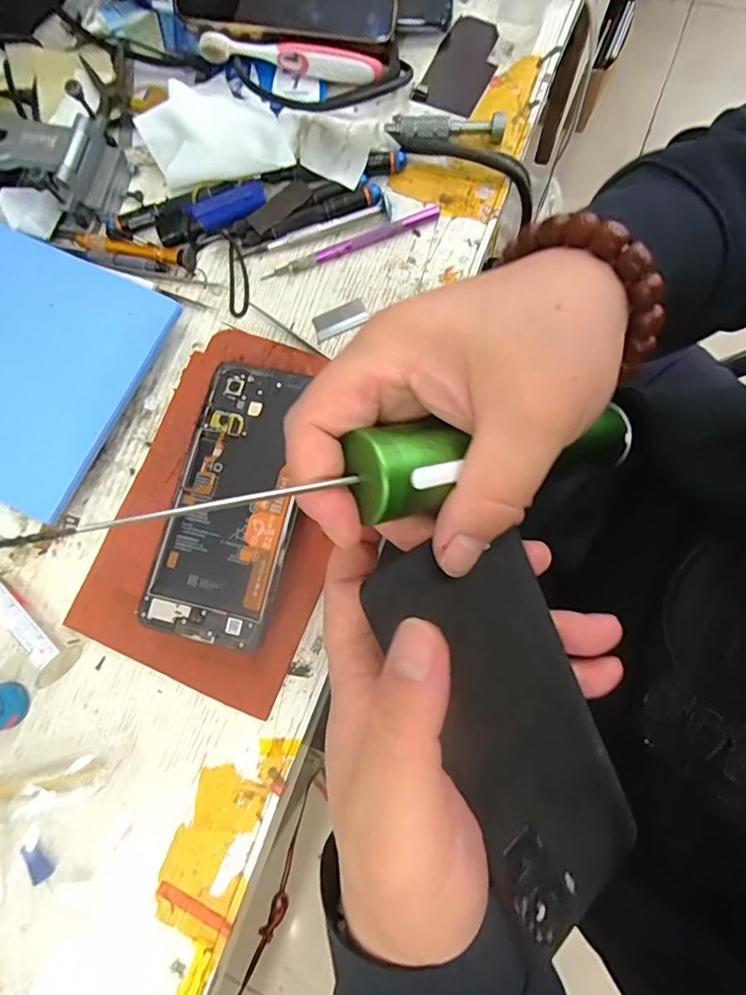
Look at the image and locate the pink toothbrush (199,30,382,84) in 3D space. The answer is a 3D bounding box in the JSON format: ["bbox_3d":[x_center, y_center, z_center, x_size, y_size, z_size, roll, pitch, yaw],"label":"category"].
[{"bbox_3d":[-0.060,-0.331,0.378,0.134,0.022,0.018,7,80,7],"label":"pink toothbrush"}]

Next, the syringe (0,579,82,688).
[{"bbox_3d":[-0.230,0.081,0.319,0.090,0.018,0.027,37,85,11],"label":"syringe"}]

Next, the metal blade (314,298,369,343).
[{"bbox_3d":[-0.023,-0.126,0.353,0.040,0.004,0.020,-25,78,0],"label":"metal blade"}]

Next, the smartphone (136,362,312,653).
[{"bbox_3d":[-0.081,0.000,0.294,0.075,0.011,0.162,11,81,8],"label":"smartphone"}]

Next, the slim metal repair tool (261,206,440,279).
[{"bbox_3d":[-0.015,-0.182,0.358,0.131,0.006,0.009,-22,78,1],"label":"slim metal repair tool"}]

